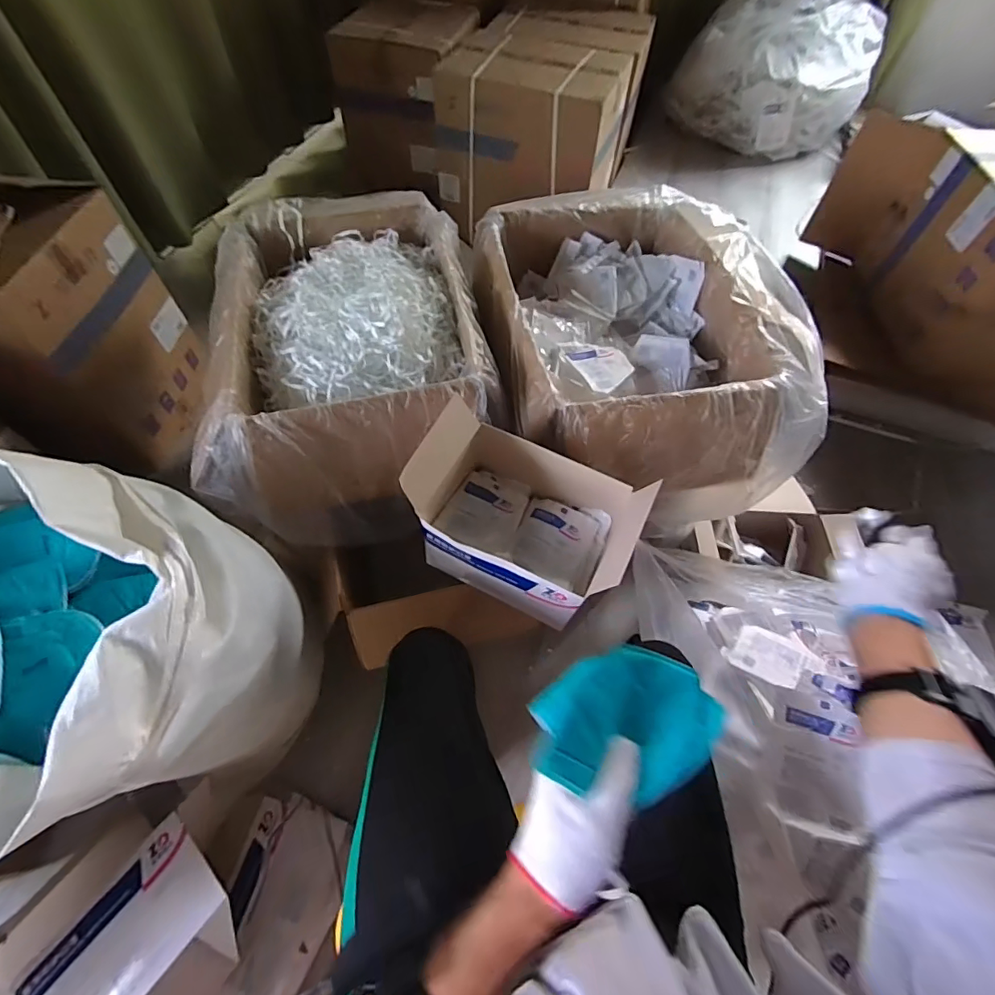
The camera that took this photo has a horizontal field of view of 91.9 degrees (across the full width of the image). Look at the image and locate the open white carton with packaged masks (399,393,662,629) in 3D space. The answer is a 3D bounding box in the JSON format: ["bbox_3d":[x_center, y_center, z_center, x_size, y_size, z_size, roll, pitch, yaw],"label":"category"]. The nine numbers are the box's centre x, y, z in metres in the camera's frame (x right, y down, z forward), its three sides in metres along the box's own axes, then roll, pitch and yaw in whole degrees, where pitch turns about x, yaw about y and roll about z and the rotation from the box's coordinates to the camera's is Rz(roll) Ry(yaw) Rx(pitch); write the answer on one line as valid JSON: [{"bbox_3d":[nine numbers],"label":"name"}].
[{"bbox_3d":[0.046,0.019,0.748,0.317,0.197,0.232,22,61,12],"label":"open white carton with packaged masks"}]

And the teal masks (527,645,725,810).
[{"bbox_3d":[0.095,0.165,0.350,0.139,0.037,0.098,-23,62,-14],"label":"teal masks"}]

